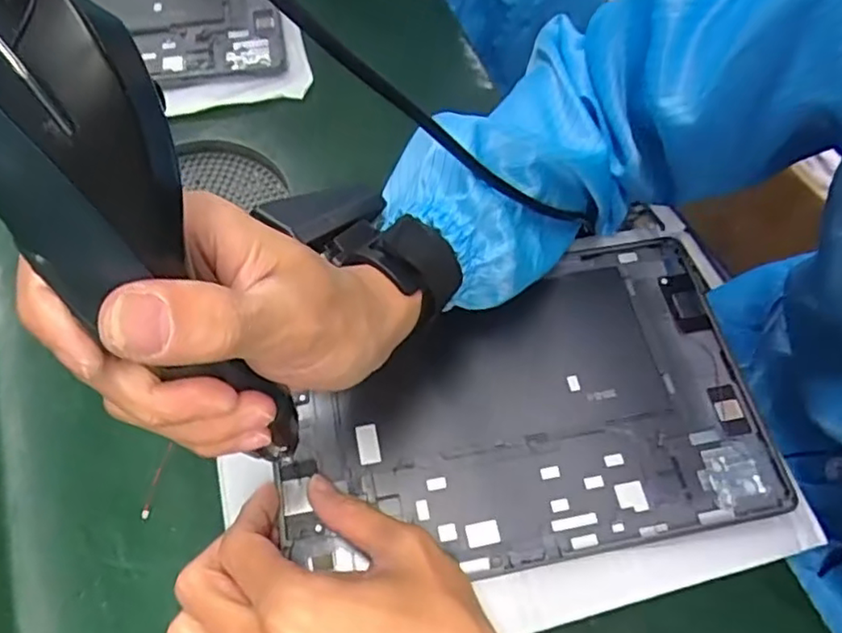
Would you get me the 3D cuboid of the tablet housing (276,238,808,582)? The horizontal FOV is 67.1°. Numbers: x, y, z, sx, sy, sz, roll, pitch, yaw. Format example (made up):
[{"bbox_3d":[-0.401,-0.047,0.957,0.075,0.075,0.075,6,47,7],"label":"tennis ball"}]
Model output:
[{"bbox_3d":[0.051,0.044,0.343,0.244,0.012,0.163,-10,62,-4],"label":"tablet housing"}]

